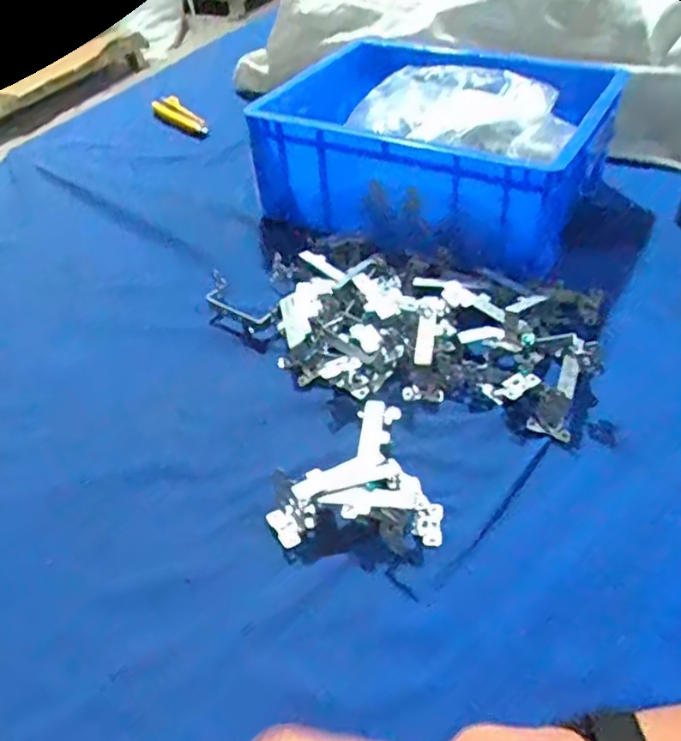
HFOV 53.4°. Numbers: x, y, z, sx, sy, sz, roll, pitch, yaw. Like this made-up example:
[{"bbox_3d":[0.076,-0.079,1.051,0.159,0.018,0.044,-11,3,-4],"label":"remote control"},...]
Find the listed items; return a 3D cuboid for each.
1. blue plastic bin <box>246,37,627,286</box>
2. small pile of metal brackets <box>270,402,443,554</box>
[{"bbox_3d":[0.093,-0.242,0.745,0.340,0.133,0.248,20,49,25],"label":"blue plastic bin"},{"bbox_3d":[0.004,0.079,0.502,0.114,0.040,0.128,-11,43,-6],"label":"small pile of metal brackets"}]

